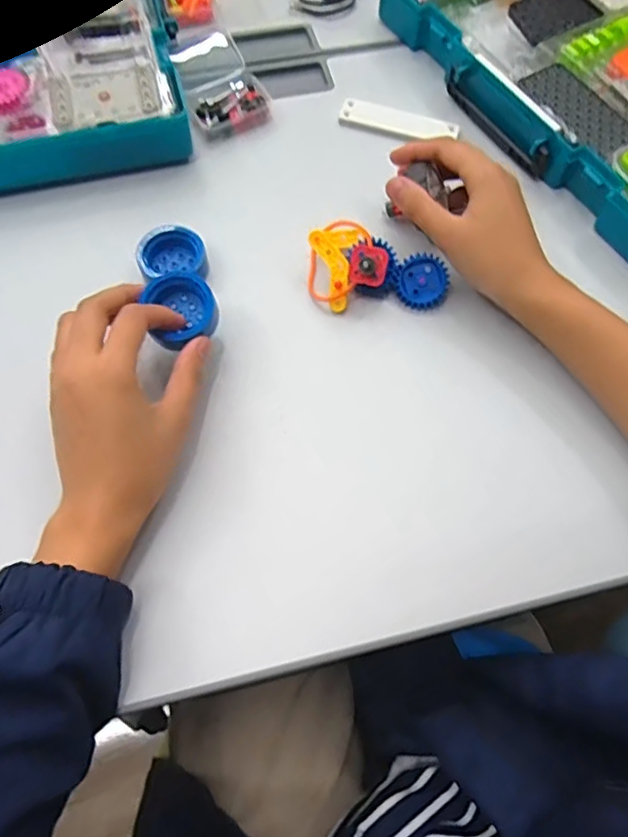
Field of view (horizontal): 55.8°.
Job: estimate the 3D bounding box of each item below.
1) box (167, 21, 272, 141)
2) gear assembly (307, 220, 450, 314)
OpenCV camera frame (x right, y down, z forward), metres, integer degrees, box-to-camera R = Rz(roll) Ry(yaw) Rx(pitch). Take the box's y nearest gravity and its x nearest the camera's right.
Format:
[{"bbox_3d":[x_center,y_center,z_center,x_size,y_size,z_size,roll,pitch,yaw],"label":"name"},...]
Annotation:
[{"bbox_3d":[-0.079,-0.283,0.500,0.063,0.031,0.092,-23,69,-11],"label":"box"},{"bbox_3d":[0.041,-0.104,0.424,0.104,0.038,0.064,27,68,10],"label":"gear assembly"}]

